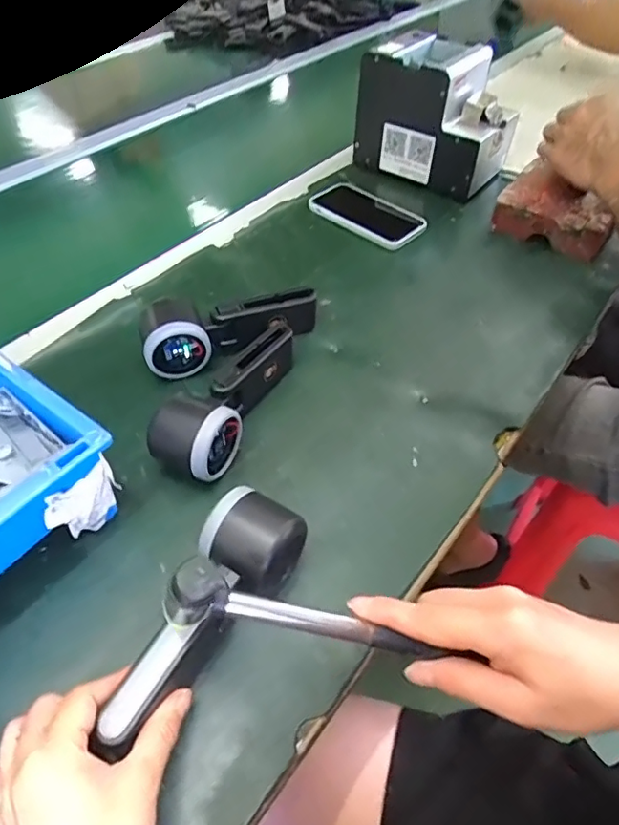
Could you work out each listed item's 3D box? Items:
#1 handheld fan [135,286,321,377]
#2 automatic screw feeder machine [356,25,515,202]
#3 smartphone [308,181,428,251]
[{"bbox_3d":[-0.072,-0.079,0.517,0.162,0.051,0.058,-9,49,-8],"label":"handheld fan"},{"bbox_3d":[0.172,-0.395,0.736,0.175,0.148,0.127,32,56,25],"label":"automatic screw feeder machine"},{"bbox_3d":[0.072,-0.249,0.690,0.145,0.012,0.077,38,63,26],"label":"smartphone"}]

